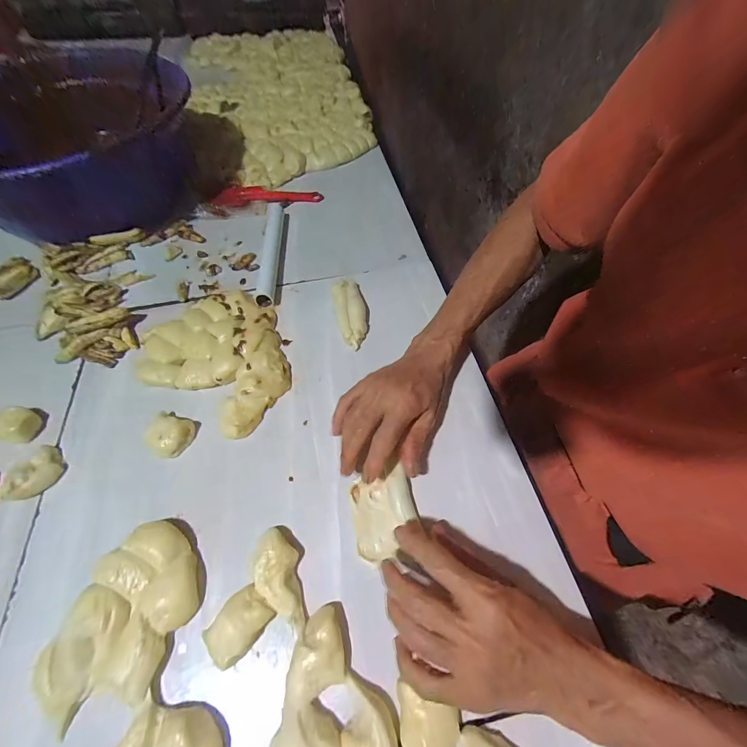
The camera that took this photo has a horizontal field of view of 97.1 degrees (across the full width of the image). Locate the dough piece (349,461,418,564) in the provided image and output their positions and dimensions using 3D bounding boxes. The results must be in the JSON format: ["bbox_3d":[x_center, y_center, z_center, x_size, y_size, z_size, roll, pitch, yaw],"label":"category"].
[{"bbox_3d":[0.009,0.134,0.316,0.060,0.010,0.072,-23,62,13],"label":"dough piece"}]

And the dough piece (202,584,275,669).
[{"bbox_3d":[-0.111,0.205,0.268,0.035,0.013,0.050,35,65,19],"label":"dough piece"}]

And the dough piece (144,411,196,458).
[{"bbox_3d":[-0.224,0.066,0.361,0.046,0.021,0.044,0,58,0],"label":"dough piece"}]

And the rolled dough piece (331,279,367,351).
[{"bbox_3d":[-0.032,-0.081,0.456,0.039,0.034,0.115,-11,59,-6],"label":"rolled dough piece"}]

